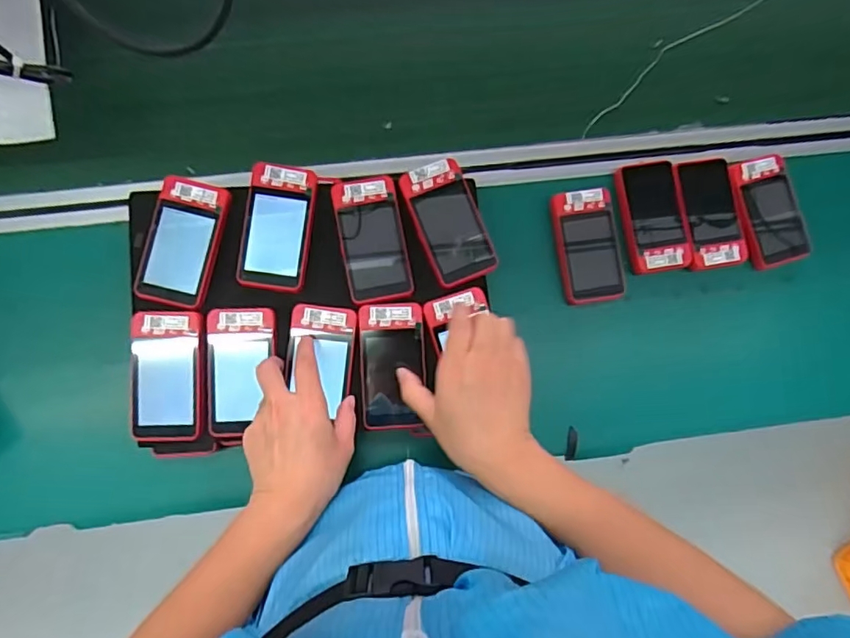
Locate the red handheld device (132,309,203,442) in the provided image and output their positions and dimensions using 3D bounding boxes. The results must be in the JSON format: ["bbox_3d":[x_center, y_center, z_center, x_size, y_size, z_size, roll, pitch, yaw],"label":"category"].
[{"bbox_3d":[-0.242,0.054,0.538,0.064,0.017,0.121,1,85,-4],"label":"red handheld device"}]

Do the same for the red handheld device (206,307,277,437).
[{"bbox_3d":[-0.174,0.050,0.541,0.063,0.014,0.119,1,85,-4],"label":"red handheld device"}]

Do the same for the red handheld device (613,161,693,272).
[{"bbox_3d":[0.247,-0.111,0.619,0.067,0.011,0.118,-9,86,-4],"label":"red handheld device"}]

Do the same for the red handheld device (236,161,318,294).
[{"bbox_3d":[-0.142,-0.088,0.548,0.063,0.014,0.119,8,85,-3],"label":"red handheld device"}]

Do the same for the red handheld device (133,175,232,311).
[{"bbox_3d":[-0.230,-0.073,0.540,0.067,0.014,0.119,12,84,-3],"label":"red handheld device"}]

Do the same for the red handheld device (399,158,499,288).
[{"bbox_3d":[0.024,-0.095,0.564,0.064,0.014,0.119,-21,87,-5],"label":"red handheld device"}]

